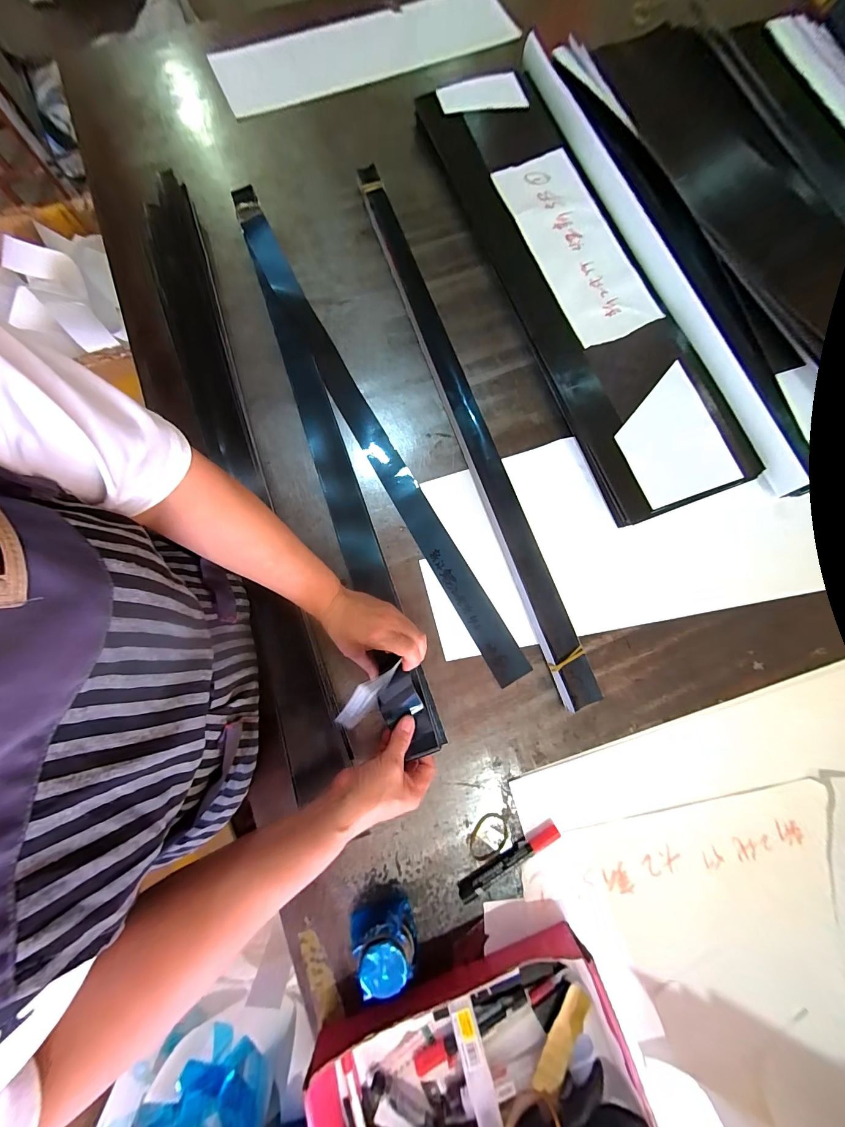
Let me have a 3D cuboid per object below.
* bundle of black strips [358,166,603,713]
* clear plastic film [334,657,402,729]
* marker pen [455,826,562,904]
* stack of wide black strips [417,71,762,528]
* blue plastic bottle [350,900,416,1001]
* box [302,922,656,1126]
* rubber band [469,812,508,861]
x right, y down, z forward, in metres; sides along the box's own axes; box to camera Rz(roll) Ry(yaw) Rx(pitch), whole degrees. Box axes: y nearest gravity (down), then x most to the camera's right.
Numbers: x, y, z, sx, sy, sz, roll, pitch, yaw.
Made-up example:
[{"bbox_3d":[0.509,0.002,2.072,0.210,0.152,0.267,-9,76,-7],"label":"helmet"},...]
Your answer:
[{"bbox_3d":[0.060,-0.230,0.539,0.046,0.025,0.883,-19,80,-4],"label":"bundle of black strips"},{"bbox_3d":[-0.056,0.129,0.355,0.020,0.041,0.074,37,81,6],"label":"clear plastic film"},{"bbox_3d":[0.105,0.358,0.431,0.135,0.015,0.020,-28,81,-6],"label":"marker pen"},{"bbox_3d":[0.238,-0.470,0.588,0.214,0.030,0.836,-21,80,-5],"label":"stack of wide black strips"},{"bbox_3d":[-0.044,0.418,0.393,0.068,0.056,0.059,-23,80,-5],"label":"blue plastic bottle"},{"bbox_3d":[0.067,0.568,0.363,0.305,0.070,0.251,-19,80,-4],"label":"box"},{"bbox_3d":[0.080,0.333,0.438,0.052,0.004,0.043,-22,80,-5],"label":"rubber band"}]

